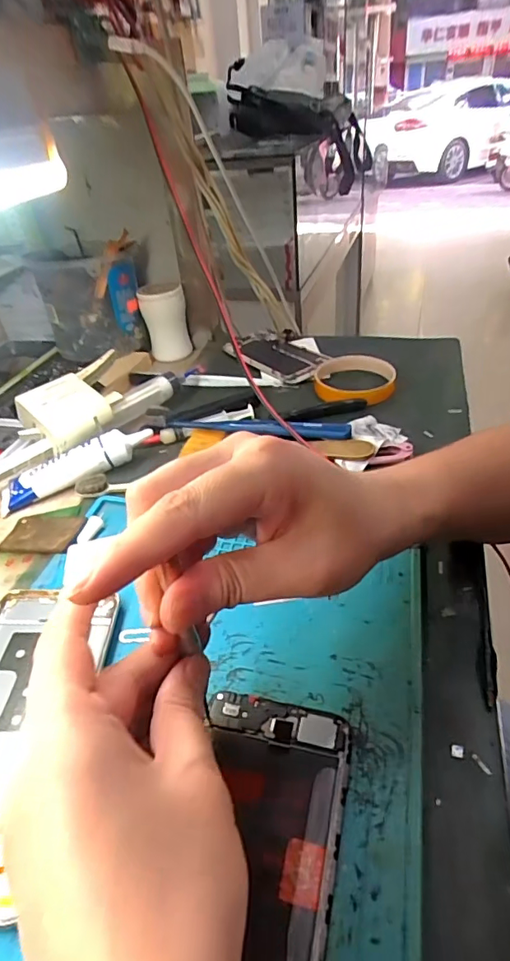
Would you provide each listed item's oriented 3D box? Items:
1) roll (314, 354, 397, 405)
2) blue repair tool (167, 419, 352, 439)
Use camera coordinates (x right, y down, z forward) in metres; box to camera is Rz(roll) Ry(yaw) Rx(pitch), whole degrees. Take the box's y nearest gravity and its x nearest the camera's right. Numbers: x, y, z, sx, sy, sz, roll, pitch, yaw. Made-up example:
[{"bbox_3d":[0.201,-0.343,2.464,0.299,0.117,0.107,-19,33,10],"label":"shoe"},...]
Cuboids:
[{"bbox_3d":[0.102,-0.105,0.514,0.080,0.014,0.088,1,38,9],"label":"roll"},{"bbox_3d":[0.001,-0.050,0.443,0.165,0.015,0.019,9,40,19],"label":"blue repair tool"}]

